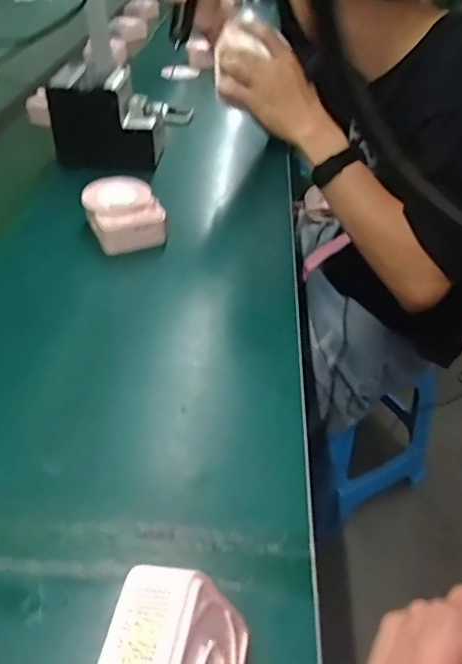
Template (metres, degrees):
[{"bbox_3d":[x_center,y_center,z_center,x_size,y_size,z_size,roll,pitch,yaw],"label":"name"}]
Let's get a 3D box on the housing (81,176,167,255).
[{"bbox_3d":[-0.159,-0.177,0.828,0.105,0.066,0.109,-12,41,-14],"label":"housing"}]

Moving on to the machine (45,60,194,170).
[{"bbox_3d":[-0.227,-0.394,1.021,0.187,0.149,0.132,7,40,7],"label":"machine"}]

